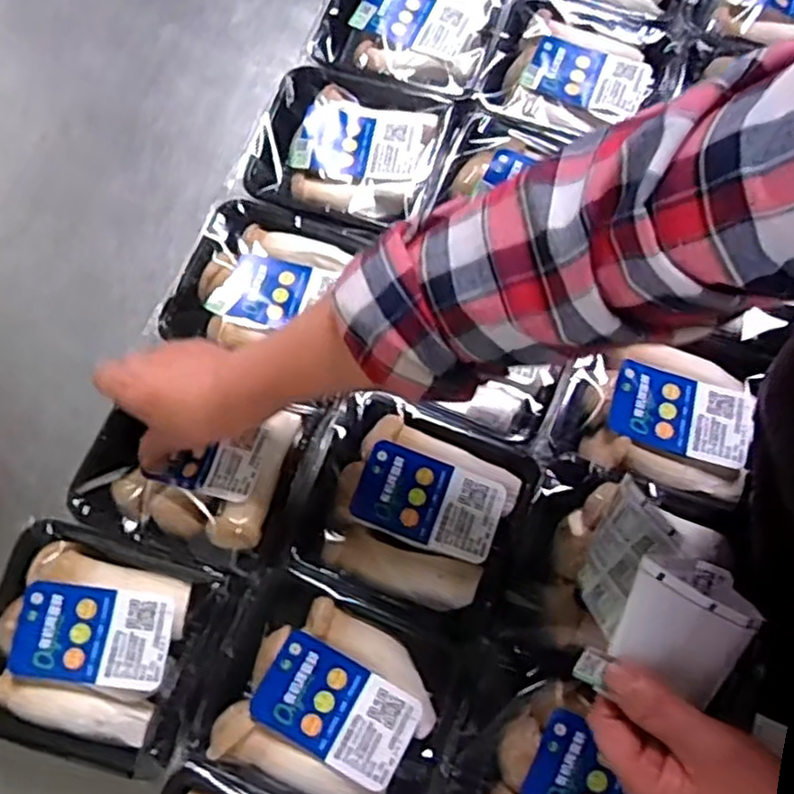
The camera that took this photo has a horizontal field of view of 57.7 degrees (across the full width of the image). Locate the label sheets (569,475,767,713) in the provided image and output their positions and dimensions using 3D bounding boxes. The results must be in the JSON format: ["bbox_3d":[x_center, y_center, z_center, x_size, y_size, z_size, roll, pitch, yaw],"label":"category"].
[{"bbox_3d":[0.141,0.106,0.385,0.068,0.092,0.110,23,73,8],"label":"label sheets"}]

